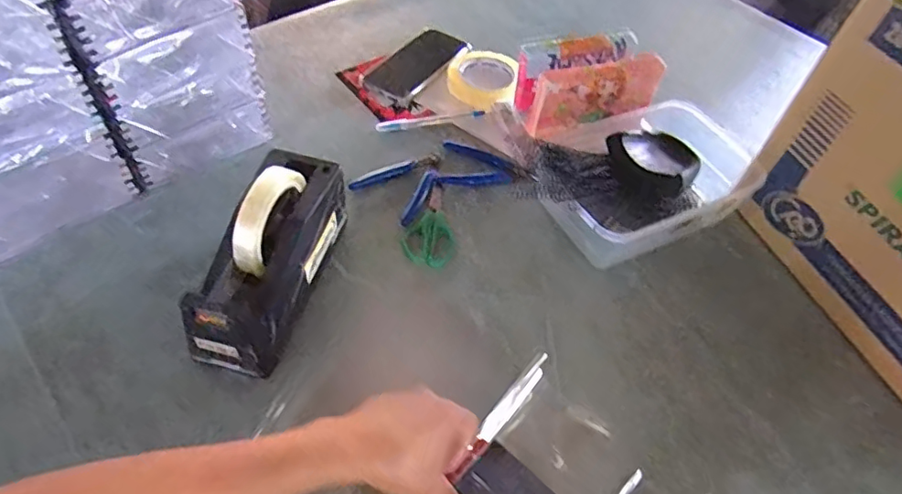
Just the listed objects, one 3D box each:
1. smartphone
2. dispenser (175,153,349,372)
[{"bbox_3d":[-0.044,-0.258,0.810,0.073,0.010,0.170,39,59,12],"label":"smartphone"},{"bbox_3d":[-0.165,0.000,0.529,0.076,0.123,0.202,16,52,7],"label":"dispenser"}]

